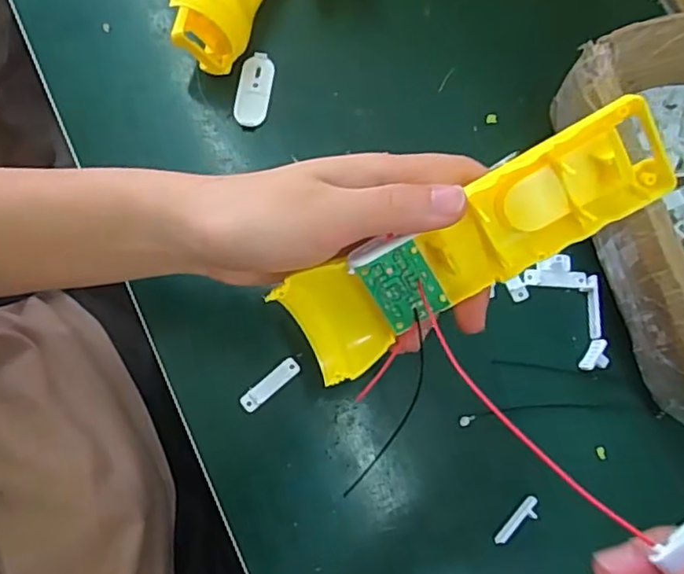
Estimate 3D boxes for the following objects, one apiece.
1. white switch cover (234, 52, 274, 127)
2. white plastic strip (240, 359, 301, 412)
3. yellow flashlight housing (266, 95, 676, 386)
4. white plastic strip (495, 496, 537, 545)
[{"bbox_3d":[-0.055,-0.123,0.390,0.020,0.007,0.049,8,76,0],"label":"white switch cover"},{"bbox_3d":[-0.040,0.055,0.345,0.038,0.005,0.009,-40,81,-10],"label":"white plastic strip"},{"bbox_3d":[0.053,-0.017,0.253,0.160,0.023,0.042,-30,78,10],"label":"yellow flashlight housing"},{"bbox_3d":[0.093,0.125,0.328,0.009,0.006,0.031,41,79,8],"label":"white plastic strip"}]

